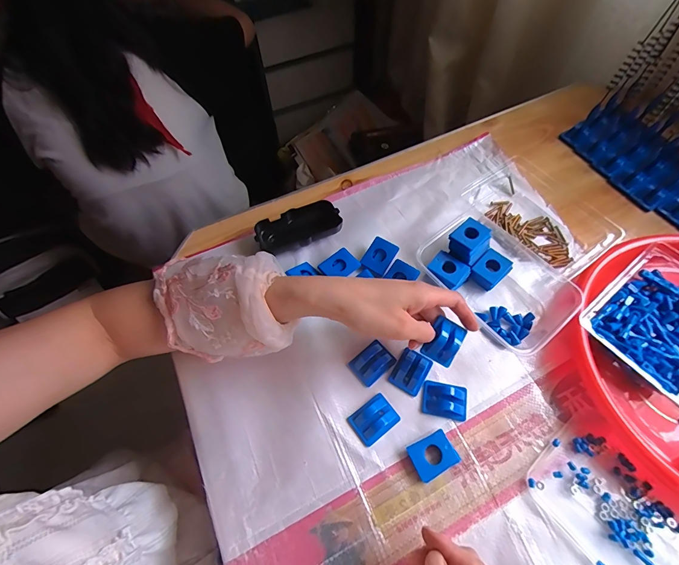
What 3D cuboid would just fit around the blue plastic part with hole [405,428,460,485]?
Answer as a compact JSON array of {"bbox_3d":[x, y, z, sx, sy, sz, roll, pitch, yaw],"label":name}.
[{"bbox_3d":[0.089,0.166,0.332,0.041,0.011,0.033,-24,64,-12],"label":"blue plastic part with hole"}]

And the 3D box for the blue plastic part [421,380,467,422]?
[{"bbox_3d":[0.110,0.121,0.357,0.045,0.012,0.035,9,62,6],"label":"blue plastic part"}]

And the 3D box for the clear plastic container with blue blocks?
[{"bbox_3d":[0.191,-0.012,0.407,0.134,0.040,0.165,-35,66,-17],"label":"clear plastic container with blue blocks"}]

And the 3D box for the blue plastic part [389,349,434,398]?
[{"bbox_3d":[0.077,0.095,0.370,0.034,0.011,0.043,30,66,16],"label":"blue plastic part"}]

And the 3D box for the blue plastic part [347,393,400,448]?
[{"bbox_3d":[0.035,0.138,0.349,0.044,0.009,0.034,-34,66,-16],"label":"blue plastic part"}]

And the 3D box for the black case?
[{"bbox_3d":[-0.053,-0.070,0.448,0.106,0.026,0.052,-20,63,-10],"label":"black case"}]

